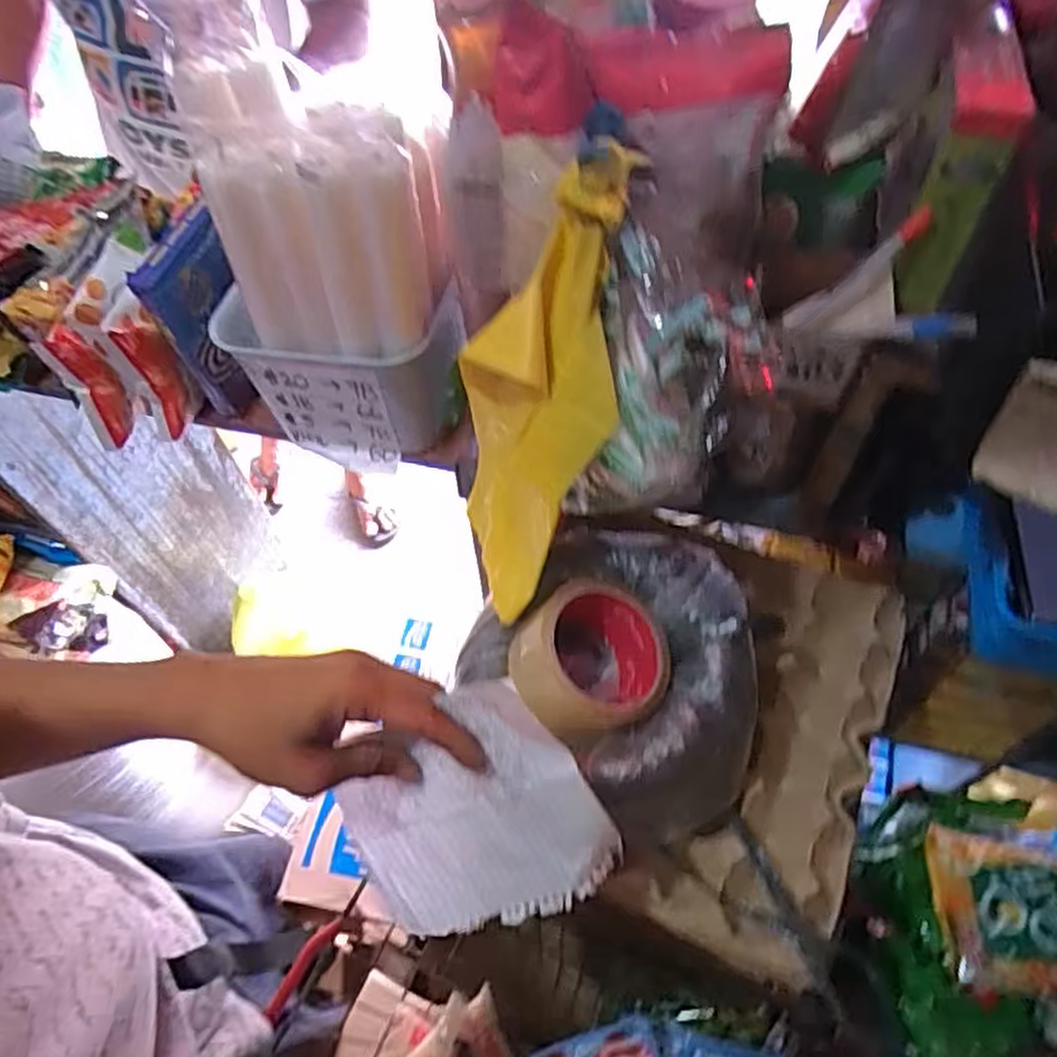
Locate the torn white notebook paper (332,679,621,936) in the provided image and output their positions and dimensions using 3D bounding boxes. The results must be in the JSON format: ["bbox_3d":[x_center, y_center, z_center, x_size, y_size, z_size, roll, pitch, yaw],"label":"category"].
[{"bbox_3d":[-0.038,0.165,0.417,0.153,0.138,0.012,-27,11,19],"label":"torn white notebook paper"}]

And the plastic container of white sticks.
[{"bbox_3d":[-0.129,-0.162,0.521,0.153,0.271,0.084,9,57,10],"label":"plastic container of white sticks"}]

